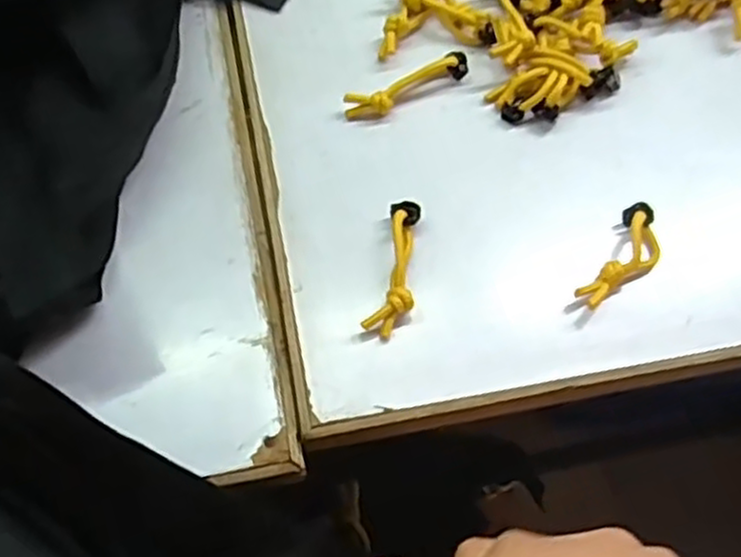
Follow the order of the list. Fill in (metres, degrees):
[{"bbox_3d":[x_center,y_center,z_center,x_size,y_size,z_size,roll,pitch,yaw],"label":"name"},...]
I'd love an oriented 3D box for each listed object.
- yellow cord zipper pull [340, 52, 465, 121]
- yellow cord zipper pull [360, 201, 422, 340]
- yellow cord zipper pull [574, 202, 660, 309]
[{"bbox_3d":[0.018,-0.092,0.353,0.064,0.010,0.013,-27,68,-13],"label":"yellow cord zipper pull"},{"bbox_3d":[0.012,-0.005,0.308,0.017,0.014,0.061,12,65,5],"label":"yellow cord zipper pull"},{"bbox_3d":[0.108,-0.007,0.314,0.023,0.018,0.056,30,68,13],"label":"yellow cord zipper pull"}]

